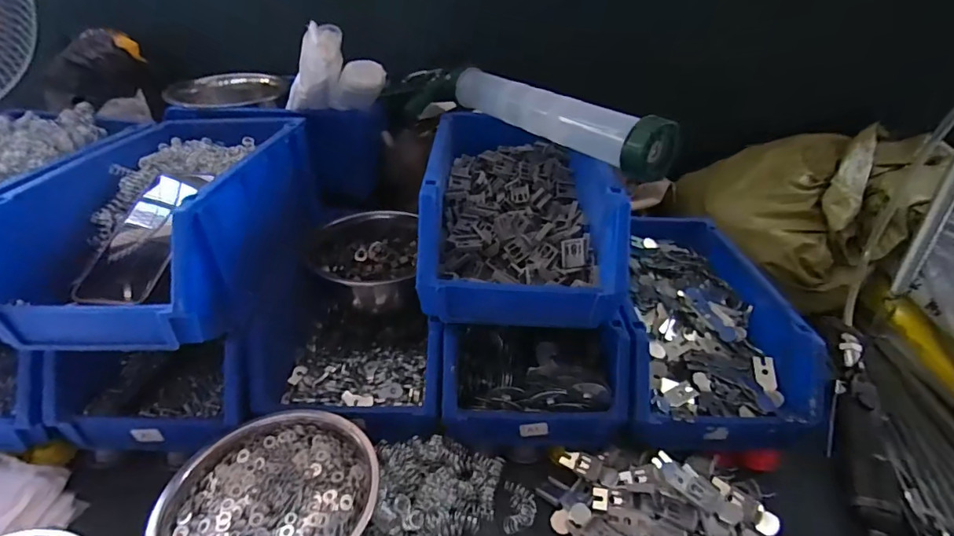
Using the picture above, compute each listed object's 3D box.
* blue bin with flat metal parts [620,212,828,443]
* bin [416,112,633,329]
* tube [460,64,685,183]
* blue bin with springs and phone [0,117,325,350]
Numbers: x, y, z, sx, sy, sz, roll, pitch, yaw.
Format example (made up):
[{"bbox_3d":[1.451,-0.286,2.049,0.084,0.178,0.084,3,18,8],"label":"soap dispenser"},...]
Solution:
[{"bbox_3d":[0.281,0.058,0.617,0.204,0.107,0.346,5,32,5],"label":"blue bin with flat metal parts"},{"bbox_3d":[0.046,-0.079,0.564,0.194,0.108,0.332,2,32,0],"label":"bin"},{"bbox_3d":[0.080,-0.198,0.586,0.060,0.053,0.368,-17,37,-27],"label":"tube"},{"bbox_3d":[-0.340,-0.058,0.544,0.211,0.147,0.349,2,32,1],"label":"blue bin with springs and phone"}]

